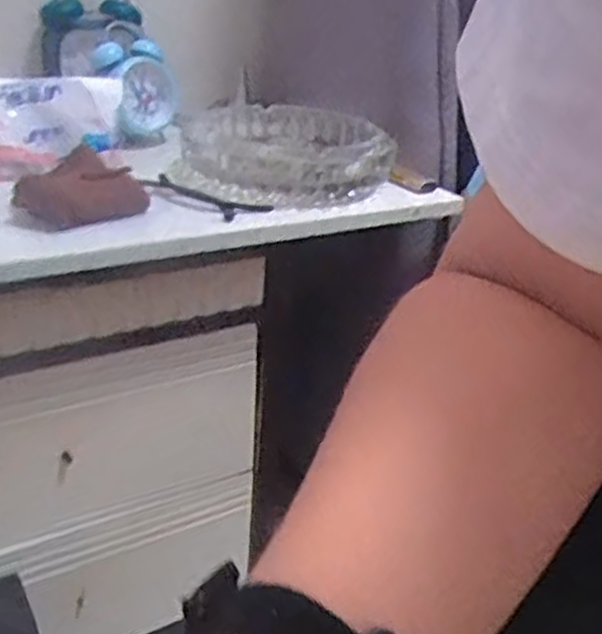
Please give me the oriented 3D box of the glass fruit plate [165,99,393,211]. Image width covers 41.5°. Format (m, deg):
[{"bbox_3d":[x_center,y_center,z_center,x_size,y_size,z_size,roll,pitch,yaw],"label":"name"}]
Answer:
[{"bbox_3d":[-0.010,-0.154,0.747,0.190,0.049,0.217,8,25,8],"label":"glass fruit plate"}]

